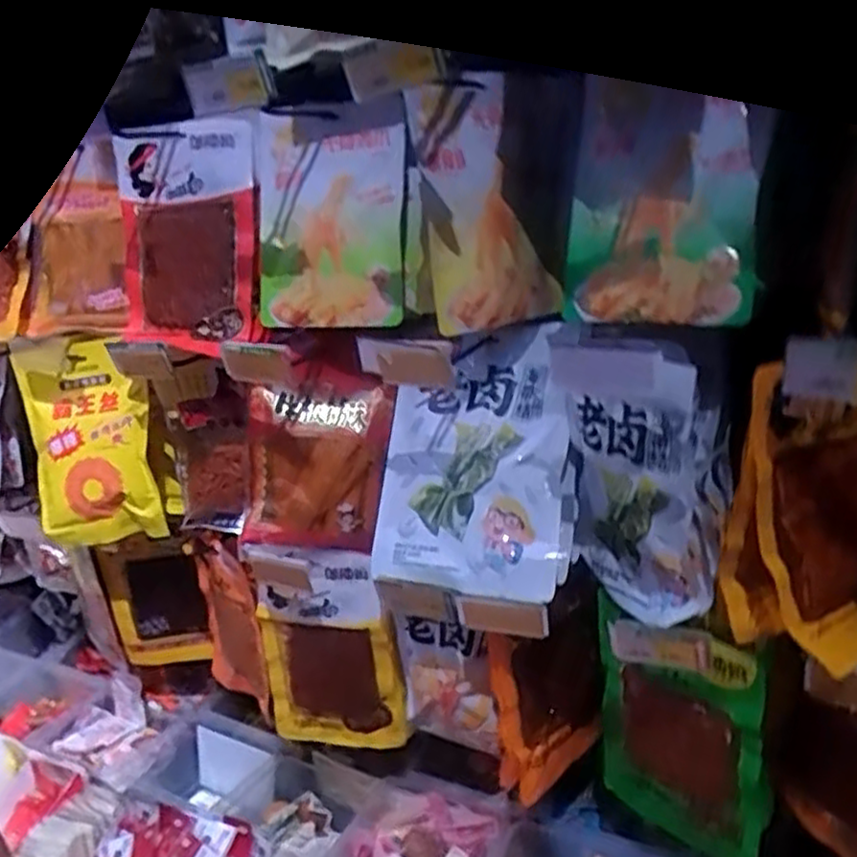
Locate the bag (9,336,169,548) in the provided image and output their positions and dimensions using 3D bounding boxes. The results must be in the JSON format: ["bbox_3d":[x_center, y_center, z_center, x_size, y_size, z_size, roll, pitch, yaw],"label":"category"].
[{"bbox_3d":[-0.439,0.018,0.941,0.167,0.260,0.033,-6,3,8],"label":"bag"}]

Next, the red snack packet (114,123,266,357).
[{"bbox_3d":[-0.287,-0.220,0.859,0.196,0.249,0.022,4,7,19],"label":"red snack packet"}]

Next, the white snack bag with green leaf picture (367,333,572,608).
[{"bbox_3d":[0.046,0.036,0.770,0.199,0.266,0.043,2,-19,26],"label":"white snack bag with green leaf picture"}]

